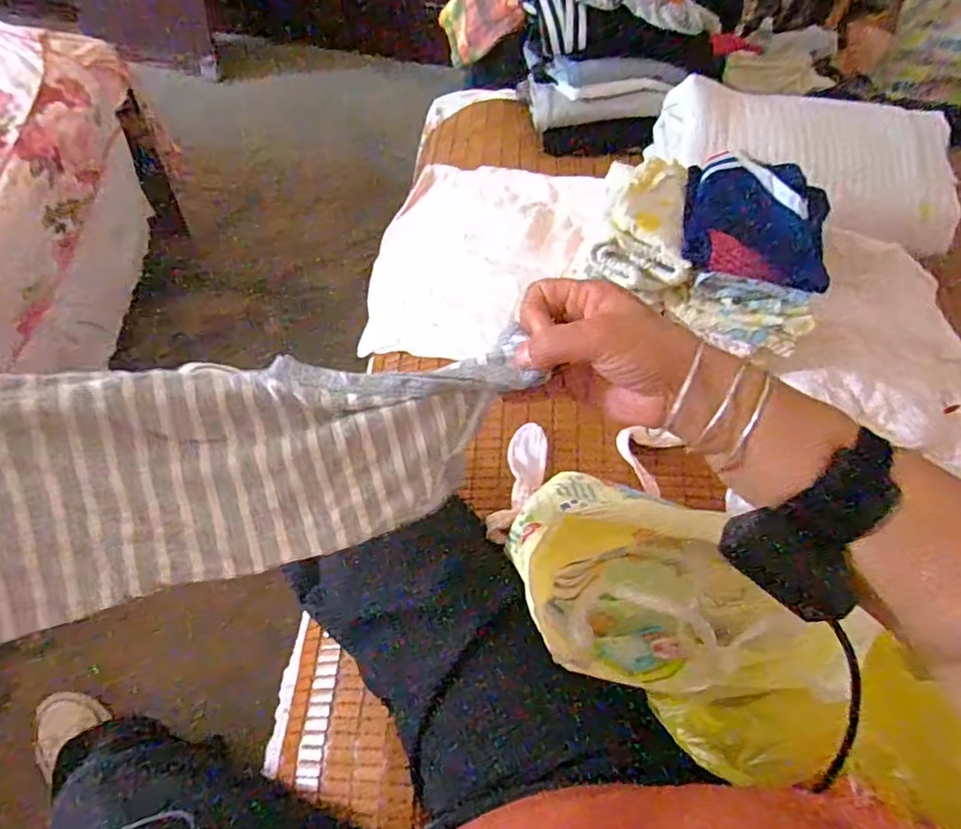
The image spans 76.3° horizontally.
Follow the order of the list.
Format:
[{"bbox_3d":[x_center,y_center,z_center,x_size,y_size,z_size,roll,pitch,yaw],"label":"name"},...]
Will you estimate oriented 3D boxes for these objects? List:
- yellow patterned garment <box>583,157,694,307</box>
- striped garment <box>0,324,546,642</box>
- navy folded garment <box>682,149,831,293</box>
[{"bbox_3d":[0.194,-0.245,0.733,0.110,0.081,0.220,10,57,1],"label":"yellow patterned garment"},{"bbox_3d":[-0.155,0.027,0.342,0.362,0.080,0.121,-9,59,-20],"label":"striped garment"},{"bbox_3d":[0.325,-0.238,0.718,0.159,0.034,0.202,13,57,2],"label":"navy folded garment"}]

